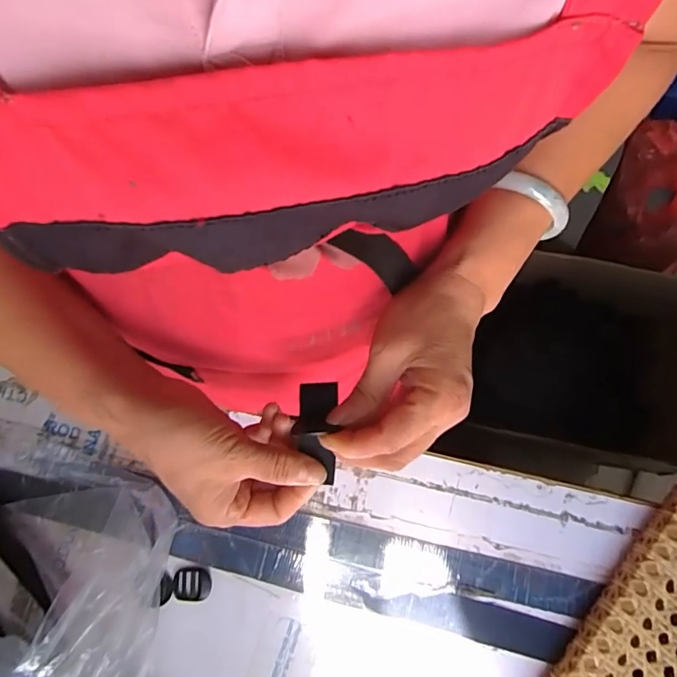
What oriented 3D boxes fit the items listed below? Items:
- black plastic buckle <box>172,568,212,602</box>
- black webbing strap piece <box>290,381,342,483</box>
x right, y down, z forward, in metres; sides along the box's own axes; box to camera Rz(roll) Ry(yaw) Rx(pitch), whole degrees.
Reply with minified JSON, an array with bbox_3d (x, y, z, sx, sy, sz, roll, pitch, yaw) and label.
[{"bbox_3d":[-0.151,0.254,0.494,0.038,0.007,0.030,2,78,-1],"label":"black plastic buckle"},{"bbox_3d":[-0.015,0.061,0.303,0.025,0.030,0.064,2,104,-1],"label":"black webbing strap piece"}]

